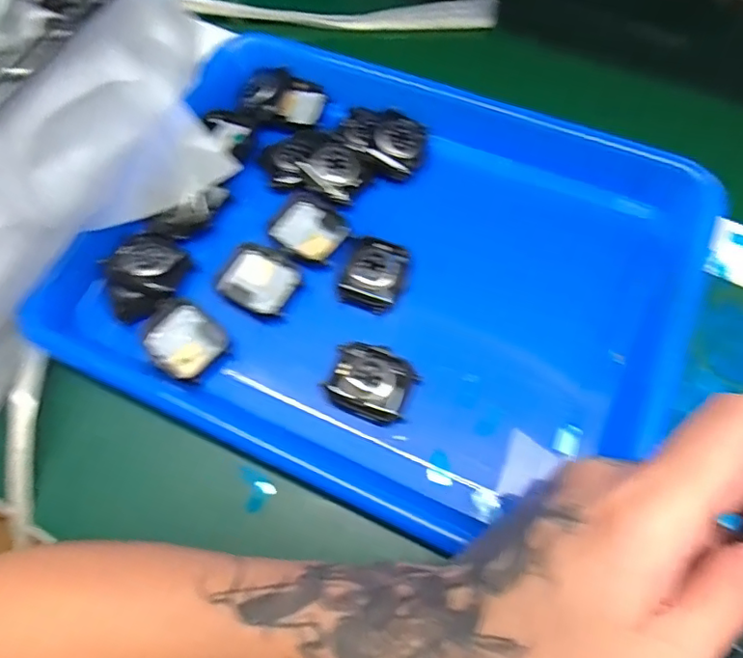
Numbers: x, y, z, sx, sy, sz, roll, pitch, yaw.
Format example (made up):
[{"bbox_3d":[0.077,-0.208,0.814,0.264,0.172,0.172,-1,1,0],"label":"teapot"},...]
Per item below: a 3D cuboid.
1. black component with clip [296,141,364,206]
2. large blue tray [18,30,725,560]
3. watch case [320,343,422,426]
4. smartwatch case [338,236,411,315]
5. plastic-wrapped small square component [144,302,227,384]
[{"bbox_3d":[-0.026,-0.097,0.336,0.038,0.015,0.031,19,69,12],"label":"black component with clip"},{"bbox_3d":[0.010,-0.041,0.316,0.313,0.034,0.258,22,69,13],"label":"large blue tray"},{"bbox_3d":[0.000,0.028,0.291,0.043,0.010,0.037,24,70,13],"label":"watch case"},{"bbox_3d":[0.002,-0.032,0.314,0.032,0.012,0.042,18,68,11],"label":"smartwatch case"},{"bbox_3d":[-0.105,0.006,0.306,0.046,0.005,0.036,39,74,18],"label":"plastic-wrapped small square component"}]

